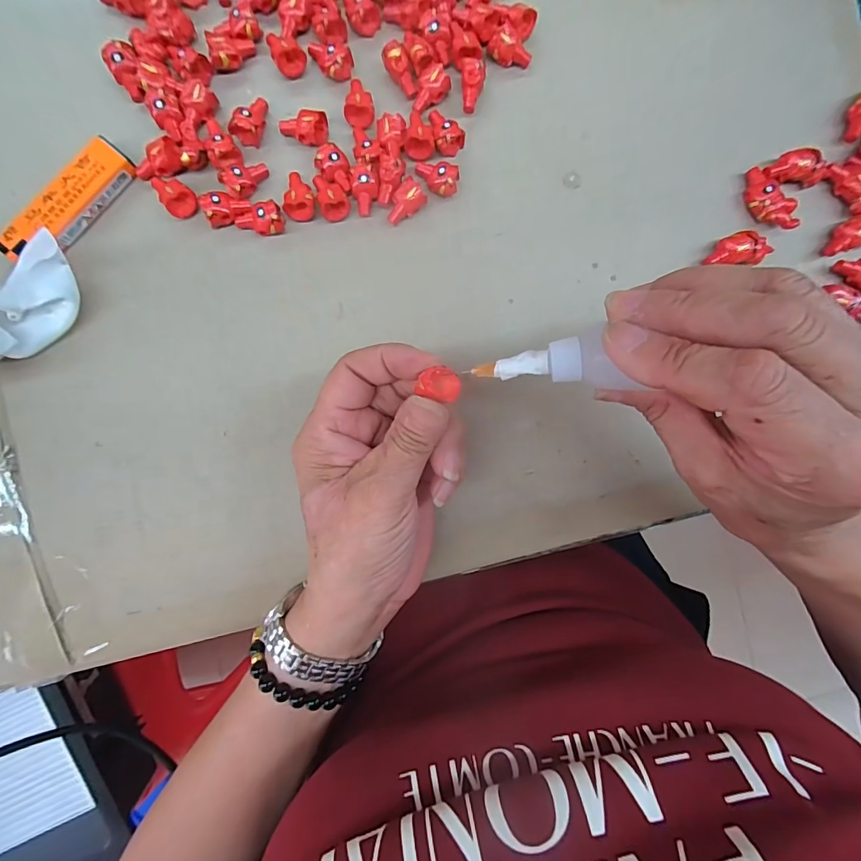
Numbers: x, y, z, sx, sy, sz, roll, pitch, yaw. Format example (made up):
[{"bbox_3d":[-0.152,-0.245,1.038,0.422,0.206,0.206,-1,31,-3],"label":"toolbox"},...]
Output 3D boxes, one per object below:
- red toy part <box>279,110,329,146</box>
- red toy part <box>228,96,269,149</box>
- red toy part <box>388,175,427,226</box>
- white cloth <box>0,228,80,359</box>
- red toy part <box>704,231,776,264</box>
[{"bbox_3d":[-0.072,-0.171,0.248,0.025,0.015,0.018,11,90,-4],"label":"red toy part"},{"bbox_3d":[-0.099,-0.174,0.243,0.012,0.016,0.025,25,89,-4],"label":"red toy part"},{"bbox_3d":[-0.015,-0.130,0.250,0.015,0.013,0.024,44,88,-3],"label":"red toy part"},{"bbox_3d":[-0.209,-0.061,0.219,0.076,0.047,0.030,-41,93,-3],"label":"white cloth"},{"bbox_3d":[0.183,-0.108,0.260,0.035,0.014,0.016,1,90,-4],"label":"red toy part"}]

